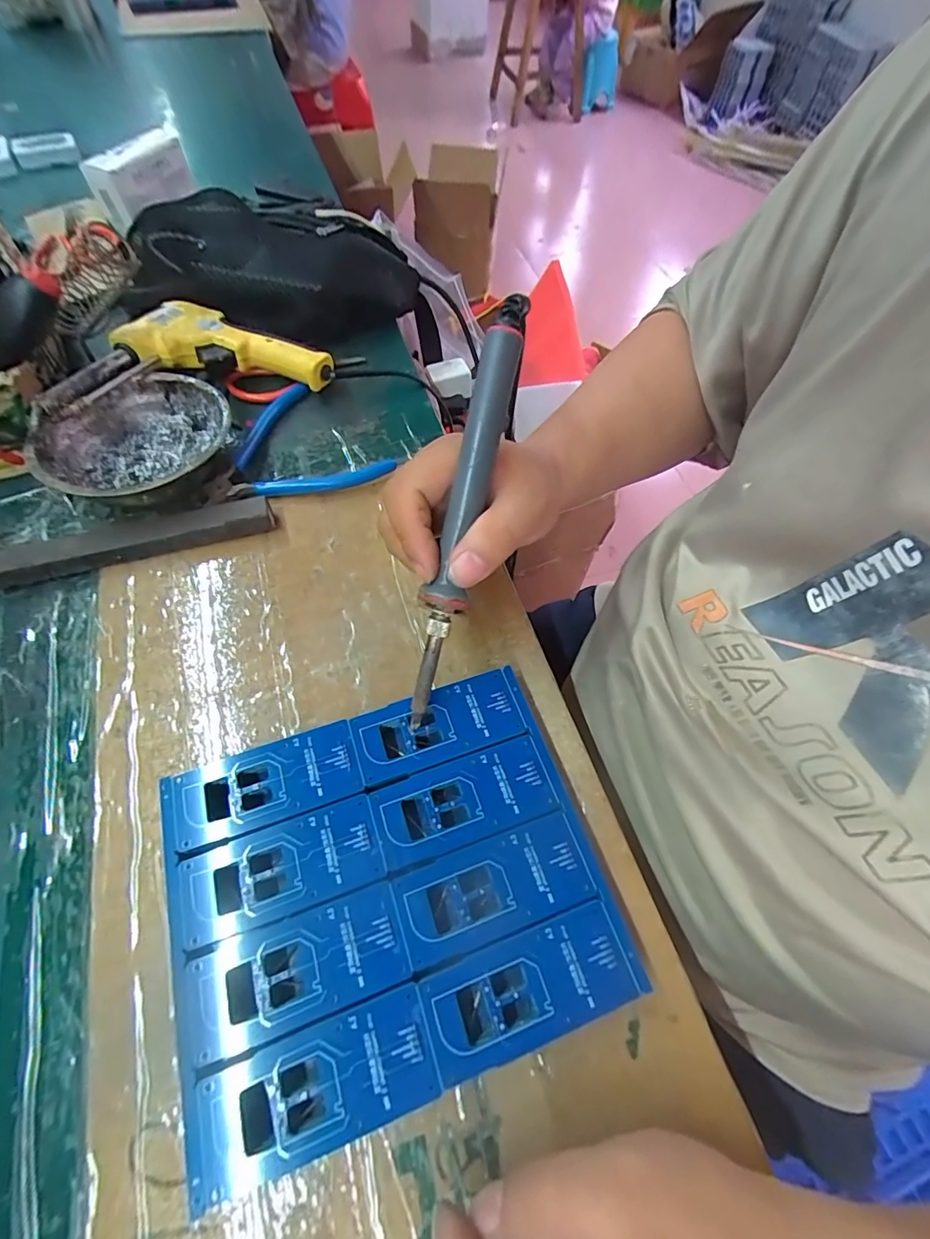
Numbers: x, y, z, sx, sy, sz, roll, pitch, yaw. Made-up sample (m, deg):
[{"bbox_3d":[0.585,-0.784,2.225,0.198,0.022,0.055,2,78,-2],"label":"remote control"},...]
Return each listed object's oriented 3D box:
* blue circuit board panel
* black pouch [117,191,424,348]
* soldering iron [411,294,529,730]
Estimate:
[{"bbox_3d":[-0.036,0.125,0.236,0.188,0.020,0.159,-17,63,-11],"label":"blue circuit board panel"},{"bbox_3d":[-0.182,-0.329,0.448,0.267,0.074,0.145,1,61,-1],"label":"black pouch"},{"bbox_3d":[-0.002,-0.048,0.239,0.020,0.016,0.210,15,98,6],"label":"soldering iron"}]

